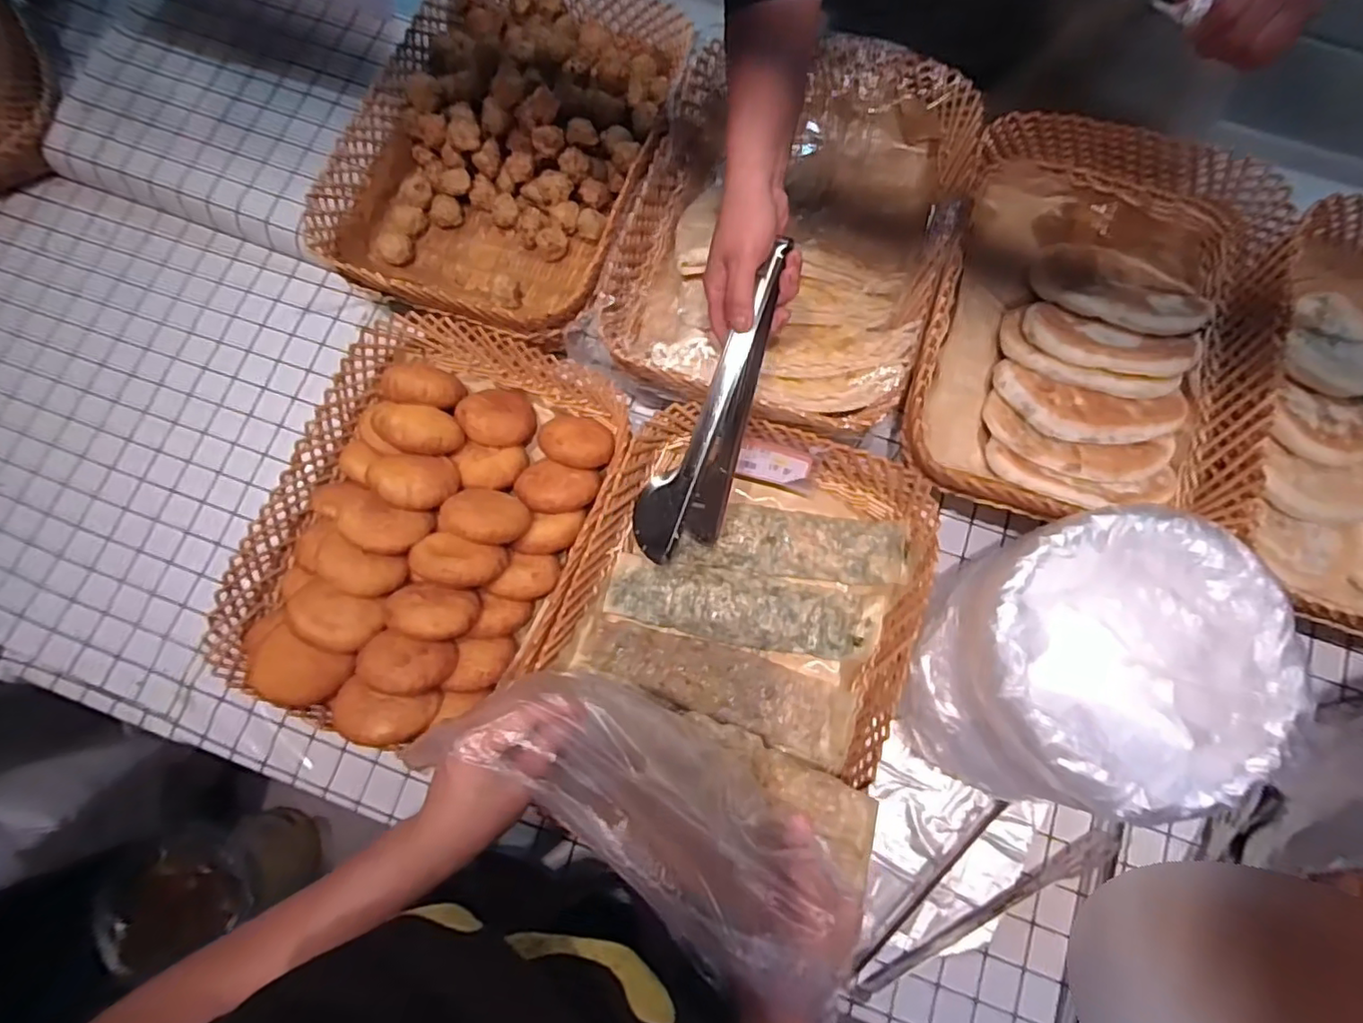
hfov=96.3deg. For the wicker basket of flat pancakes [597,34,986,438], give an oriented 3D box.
[{"bbox_3d":[0.111,-0.284,0.626,0.298,0.089,0.400,18,78,4],"label":"wicker basket of flat pancakes"}]

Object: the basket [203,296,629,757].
[{"bbox_3d":[-0.243,0.014,0.615,0.303,0.118,0.396,20,78,5],"label":"basket"}]

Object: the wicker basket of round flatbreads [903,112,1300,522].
[{"bbox_3d":[0.398,-0.184,0.617,0.293,0.083,0.417,20,78,5],"label":"wicker basket of round flatbreads"}]

